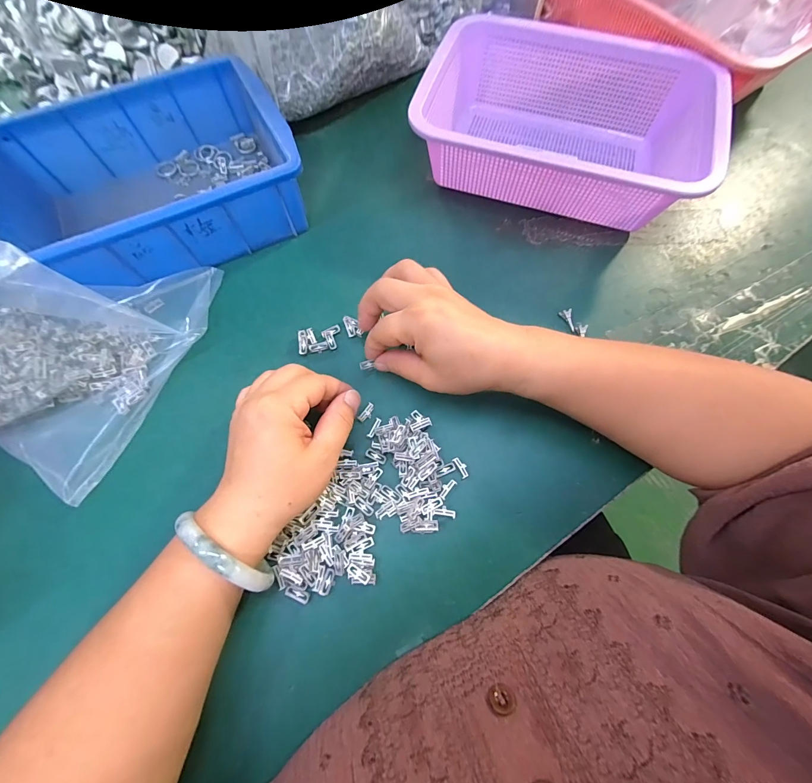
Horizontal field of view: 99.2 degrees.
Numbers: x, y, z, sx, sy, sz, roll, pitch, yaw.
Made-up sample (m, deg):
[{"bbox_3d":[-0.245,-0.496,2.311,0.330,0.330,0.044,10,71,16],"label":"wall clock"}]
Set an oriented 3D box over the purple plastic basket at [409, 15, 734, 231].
[{"bbox_3d":[0.153,-0.264,0.345,0.264,0.076,0.186,20,72,6],"label":"purple plastic basket"}]

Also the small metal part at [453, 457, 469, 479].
[{"bbox_3d":[0.042,0.058,0.263,0.007,0.006,0.017,-25,73,-9],"label":"small metal part"}]

